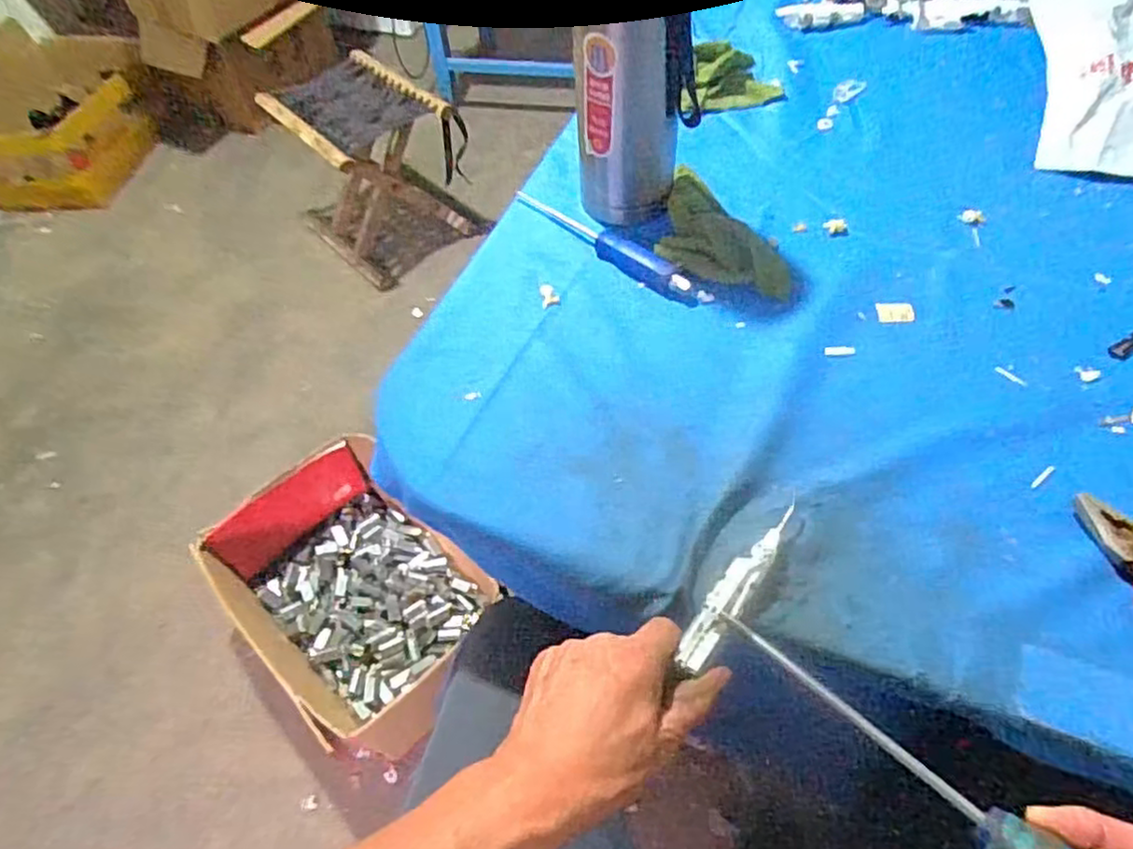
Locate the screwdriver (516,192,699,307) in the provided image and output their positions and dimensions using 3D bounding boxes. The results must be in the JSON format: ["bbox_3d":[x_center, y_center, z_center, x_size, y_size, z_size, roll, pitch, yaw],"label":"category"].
[{"bbox_3d":[0.027,-0.152,0.570,0.195,0.018,0.023,37,66,26],"label":"screwdriver"}]

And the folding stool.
[{"bbox_3d":[-0.408,-0.533,1.501,0.294,0.358,0.296,-40,62,-22],"label":"folding stool"}]

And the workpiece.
[{"bbox_3d":[0.099,0.087,0.390,0.018,0.019,0.119,32,69,24],"label":"workpiece"}]

